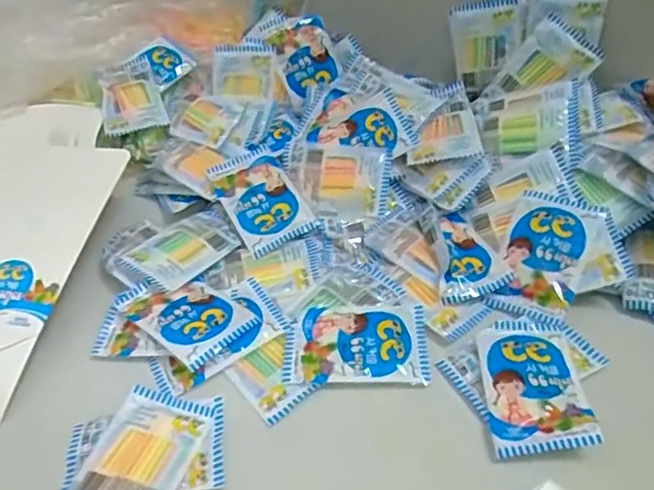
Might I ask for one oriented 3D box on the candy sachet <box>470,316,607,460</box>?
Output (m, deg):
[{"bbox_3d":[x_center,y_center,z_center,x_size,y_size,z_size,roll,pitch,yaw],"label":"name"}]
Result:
[{"bbox_3d":[0.139,0.090,0.407,0.063,0.016,0.110,-2,43,5],"label":"candy sachet"}]

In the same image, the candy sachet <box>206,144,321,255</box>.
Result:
[{"bbox_3d":[-0.061,-0.043,0.543,0.065,0.010,0.105,-27,66,-14],"label":"candy sachet"}]

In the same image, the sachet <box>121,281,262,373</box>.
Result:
[{"bbox_3d":[-0.105,0.055,0.459,0.091,0.014,0.064,29,54,32],"label":"sachet"}]

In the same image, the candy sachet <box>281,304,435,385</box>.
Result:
[{"bbox_3d":[0.021,0.072,0.437,0.103,0.006,0.066,-3,43,4],"label":"candy sachet"}]

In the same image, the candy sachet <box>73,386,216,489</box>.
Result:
[{"bbox_3d":[-0.119,0.137,0.383,0.063,0.013,0.090,9,46,16],"label":"candy sachet"}]

